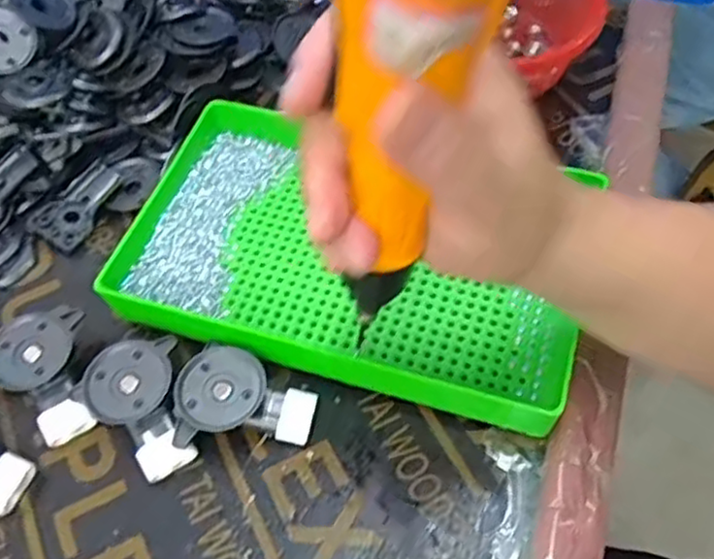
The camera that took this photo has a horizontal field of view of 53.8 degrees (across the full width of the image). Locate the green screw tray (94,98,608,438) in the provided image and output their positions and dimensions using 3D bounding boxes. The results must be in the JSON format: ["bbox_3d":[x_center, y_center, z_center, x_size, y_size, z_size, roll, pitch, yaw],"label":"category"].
[{"bbox_3d":[-0.002,-0.015,0.395,0.251,0.040,0.156,15,59,14],"label":"green screw tray"}]

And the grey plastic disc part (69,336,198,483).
[{"bbox_3d":[-0.110,0.067,0.356,0.051,0.031,0.064,-23,58,-10],"label":"grey plastic disc part"}]

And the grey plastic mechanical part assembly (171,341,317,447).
[{"bbox_3d":[-0.056,0.060,0.358,0.066,0.028,0.047,-5,56,1],"label":"grey plastic mechanical part assembly"}]

